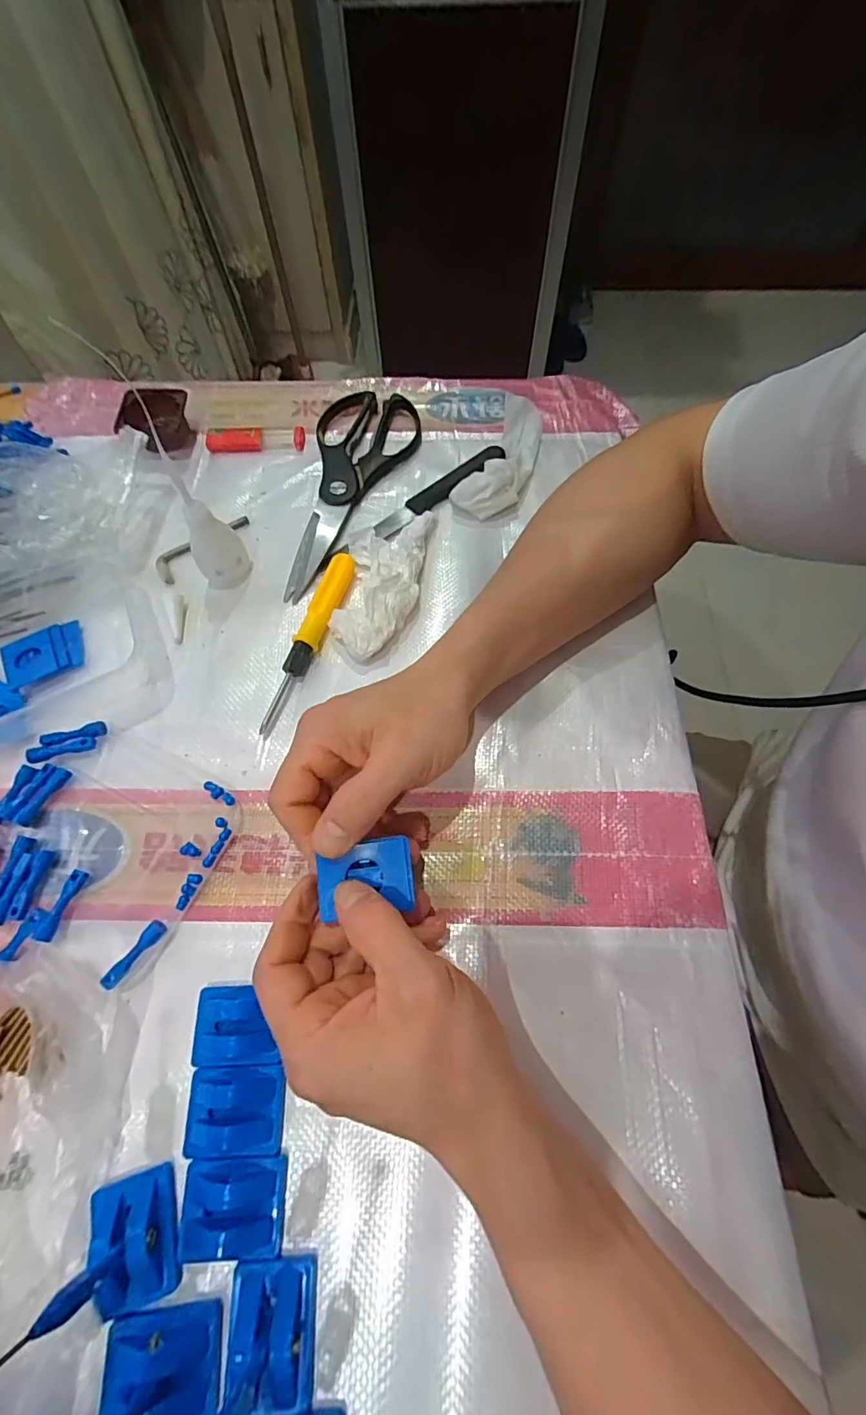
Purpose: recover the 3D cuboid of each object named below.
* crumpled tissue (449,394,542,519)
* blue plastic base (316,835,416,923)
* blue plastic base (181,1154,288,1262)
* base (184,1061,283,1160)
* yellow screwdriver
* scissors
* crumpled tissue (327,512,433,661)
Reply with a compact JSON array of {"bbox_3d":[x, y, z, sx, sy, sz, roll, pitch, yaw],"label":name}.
[{"bbox_3d":[0.060,-0.205,0.408,0.046,0.026,0.124,23,67,12],"label":"crumpled tissue"},{"bbox_3d":[-0.031,0.079,0.235,0.043,0.005,0.032,-7,64,-3],"label":"blue plastic base"},{"bbox_3d":[-0.088,0.218,0.218,0.043,0.008,0.034,-3,64,-1],"label":"blue plastic base"},{"bbox_3d":[-0.093,0.188,0.234,0.043,0.009,0.033,-2,64,0],"label":"base"},{"bbox_3d":[-0.084,-0.046,0.342,0.016,0.021,0.136,15,65,8],"label":"yellow screwdriver"},{"bbox_3d":[-0.060,-0.181,0.405,0.086,0.013,0.219,2,64,2],"label":"scissors"},{"bbox_3d":[-0.037,-0.092,0.353,0.055,0.029,0.123,5,64,3],"label":"crumpled tissue"}]

